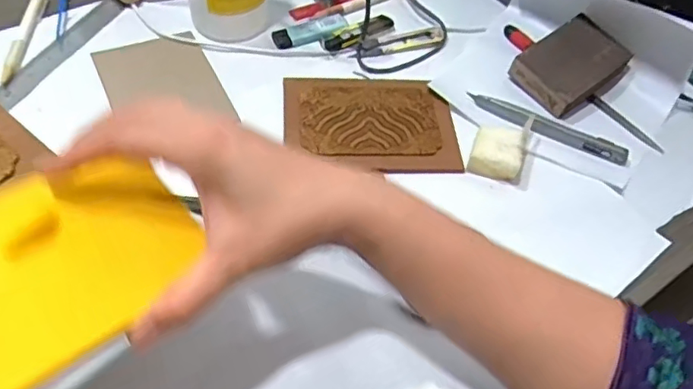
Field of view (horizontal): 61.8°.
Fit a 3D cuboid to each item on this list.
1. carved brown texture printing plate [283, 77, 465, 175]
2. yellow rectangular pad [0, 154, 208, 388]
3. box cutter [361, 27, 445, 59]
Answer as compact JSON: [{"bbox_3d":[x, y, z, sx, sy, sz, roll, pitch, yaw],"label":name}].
[{"bbox_3d":[0.023,-0.065,0.533,0.156,0.010,0.117,-1,53,-7],"label":"carved brown texture printing plate"},{"bbox_3d":[-0.146,0.033,0.285,0.137,0.008,0.099,-34,73,-31],"label":"yellow rectangular pad"},{"bbox_3d":[0.061,-0.161,0.612,0.096,0.005,0.023,-14,56,-16],"label":"box cutter"}]

